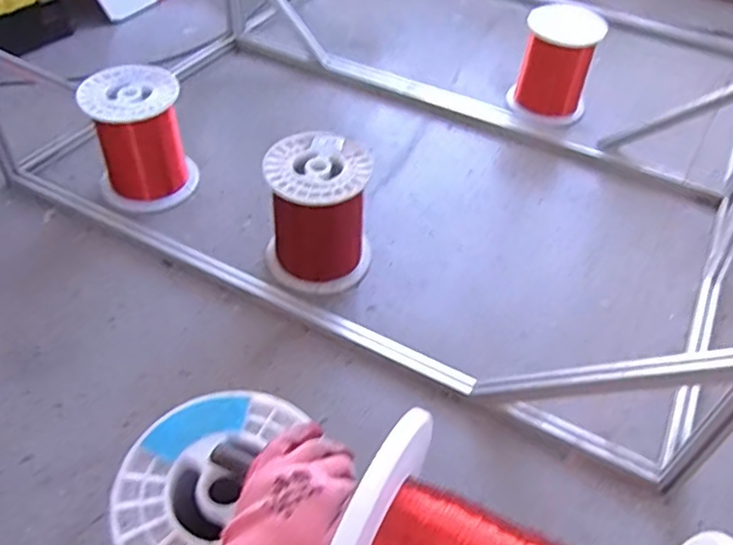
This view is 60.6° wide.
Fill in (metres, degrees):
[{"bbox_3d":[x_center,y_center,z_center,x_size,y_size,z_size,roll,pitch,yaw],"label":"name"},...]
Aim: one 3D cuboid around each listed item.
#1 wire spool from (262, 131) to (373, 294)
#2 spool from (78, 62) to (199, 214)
[{"bbox_3d":[-0.096,-0.112,1.234,0.199,0.240,0.198,2,48,-2],"label":"wire spool"},{"bbox_3d":[-0.499,-0.293,1.380,0.198,0.255,0.192,2,48,-2],"label":"spool"}]

